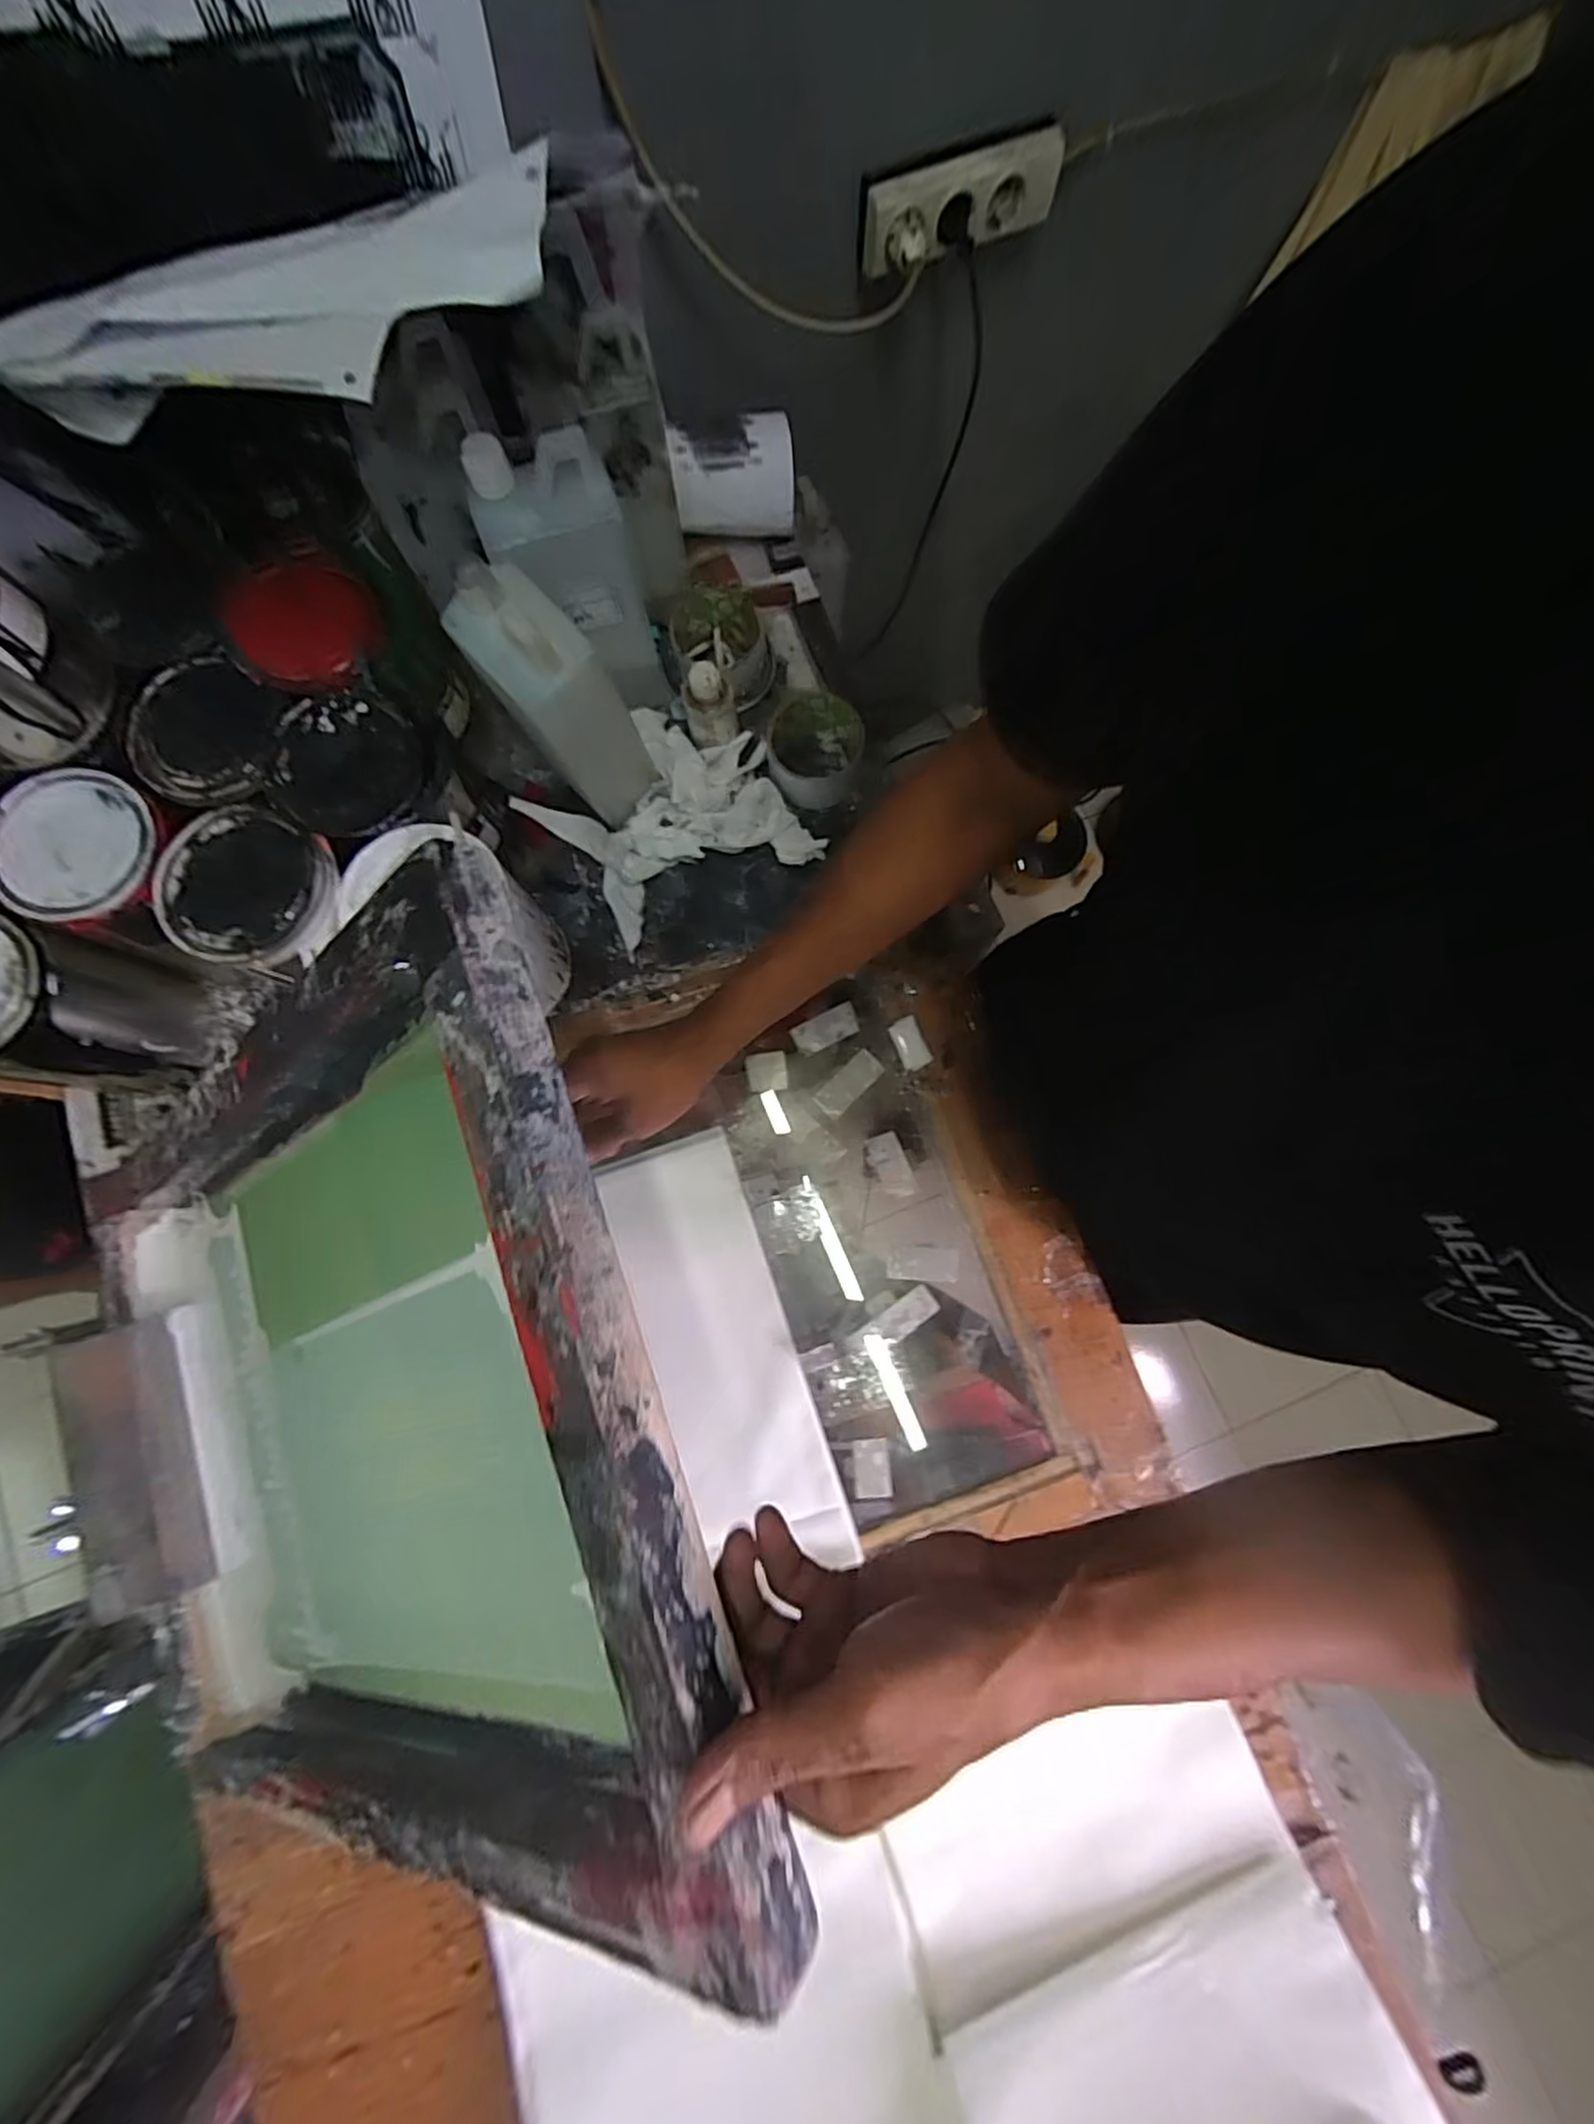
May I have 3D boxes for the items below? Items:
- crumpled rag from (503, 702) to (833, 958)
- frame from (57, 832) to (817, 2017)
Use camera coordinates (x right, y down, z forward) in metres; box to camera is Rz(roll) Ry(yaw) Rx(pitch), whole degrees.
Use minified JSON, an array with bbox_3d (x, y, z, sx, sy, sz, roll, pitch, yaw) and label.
[{"bbox_3d":[-0.111,-0.216,0.618,0.198,0.042,0.184,-33,81,-5],"label":"crumpled rag"},{"bbox_3d":[-0.255,0.190,0.374,0.483,0.045,0.393,-27,80,30],"label":"frame"}]

